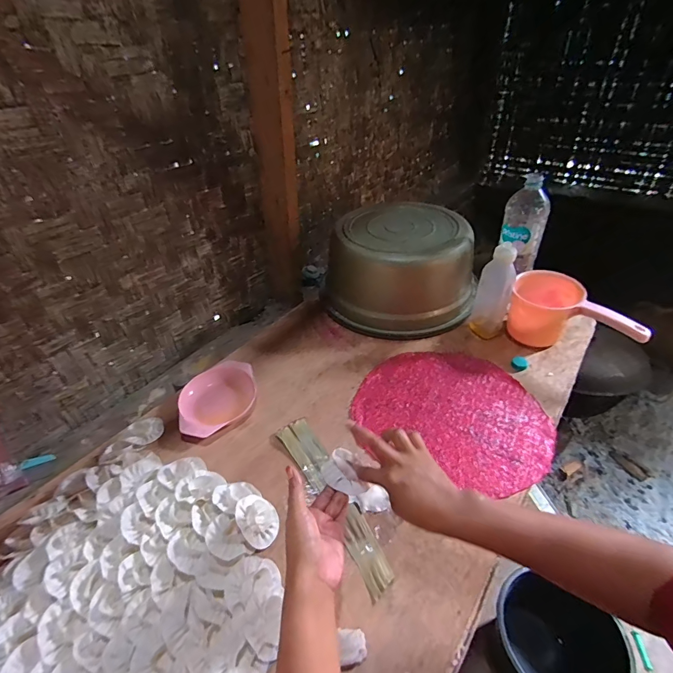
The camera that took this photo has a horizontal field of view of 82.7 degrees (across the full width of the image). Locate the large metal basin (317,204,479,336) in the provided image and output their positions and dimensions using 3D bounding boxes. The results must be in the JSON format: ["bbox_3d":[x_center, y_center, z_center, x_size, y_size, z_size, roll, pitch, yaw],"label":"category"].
[{"bbox_3d":[0.160,-0.161,0.957,0.311,0.227,0.312,-2,40,2],"label":"large metal basin"}]

